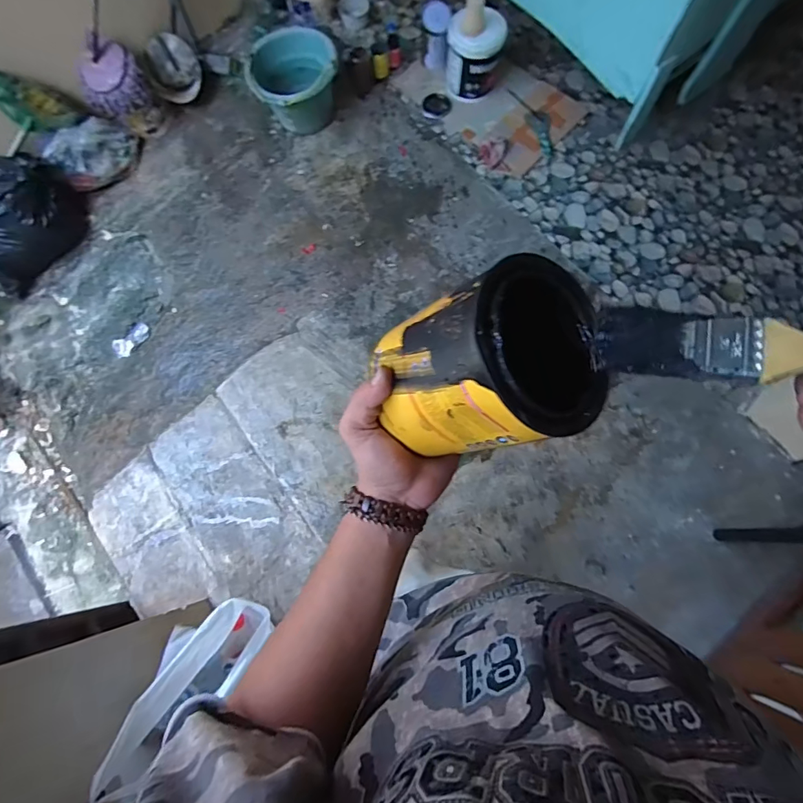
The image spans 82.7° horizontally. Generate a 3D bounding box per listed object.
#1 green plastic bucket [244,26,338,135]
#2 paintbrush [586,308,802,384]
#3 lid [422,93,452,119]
[{"bbox_3d":[-0.341,-1.017,1.492,0.269,0.199,0.286,0,74,0],"label":"green plastic bucket"},{"bbox_3d":[0.189,-0.026,0.223,0.179,0.009,0.035,6,73,21],"label":"paintbrush"},{"bbox_3d":[0.123,-1.022,1.573,0.096,0.009,0.096,0,74,0],"label":"lid"}]

